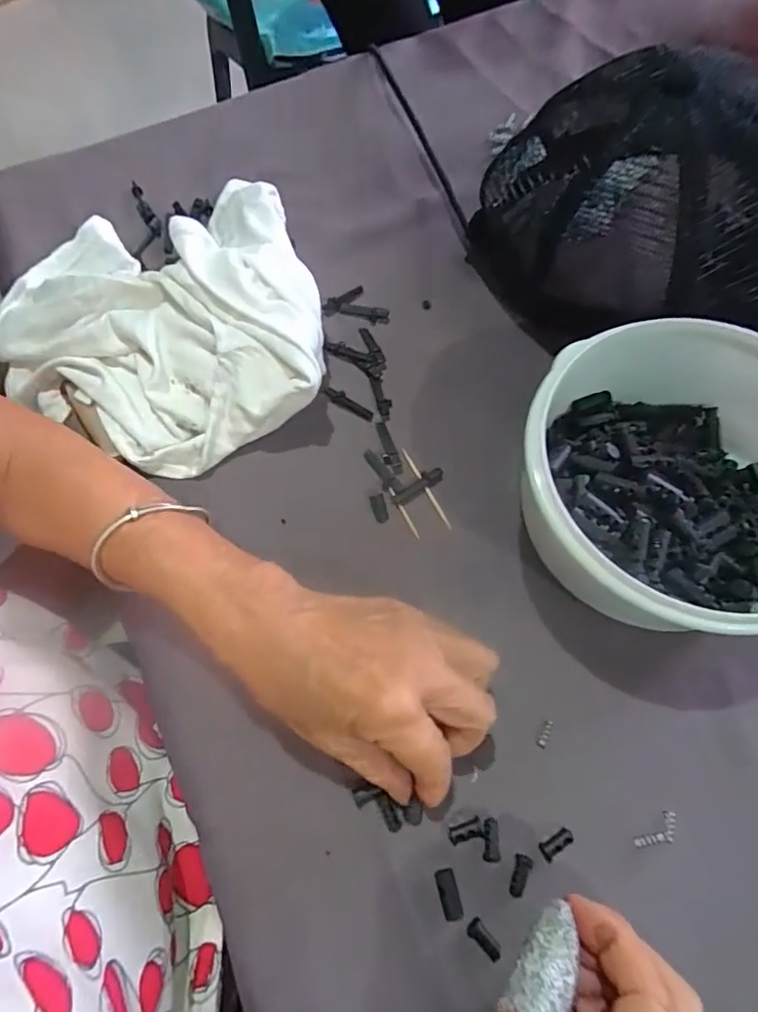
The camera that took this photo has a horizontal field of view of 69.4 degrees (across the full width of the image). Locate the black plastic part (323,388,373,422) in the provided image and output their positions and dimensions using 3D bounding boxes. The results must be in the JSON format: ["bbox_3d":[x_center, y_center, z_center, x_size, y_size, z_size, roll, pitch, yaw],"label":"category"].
[{"bbox_3d":[-0.020,-0.068,0.362,0.037,0.004,0.009,30,72,13],"label":"black plastic part"}]

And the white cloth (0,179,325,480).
[{"bbox_3d":[-0.151,-0.126,0.361,0.207,0.057,0.209,-19,69,-5],"label":"white cloth"}]

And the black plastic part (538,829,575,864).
[{"bbox_3d":[0.086,0.163,0.265,0.017,0.004,0.009,-33,71,-11],"label":"black plastic part"}]

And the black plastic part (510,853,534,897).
[{"bbox_3d":[0.068,0.176,0.261,0.008,0.004,0.018,17,70,8],"label":"black plastic part"}]

